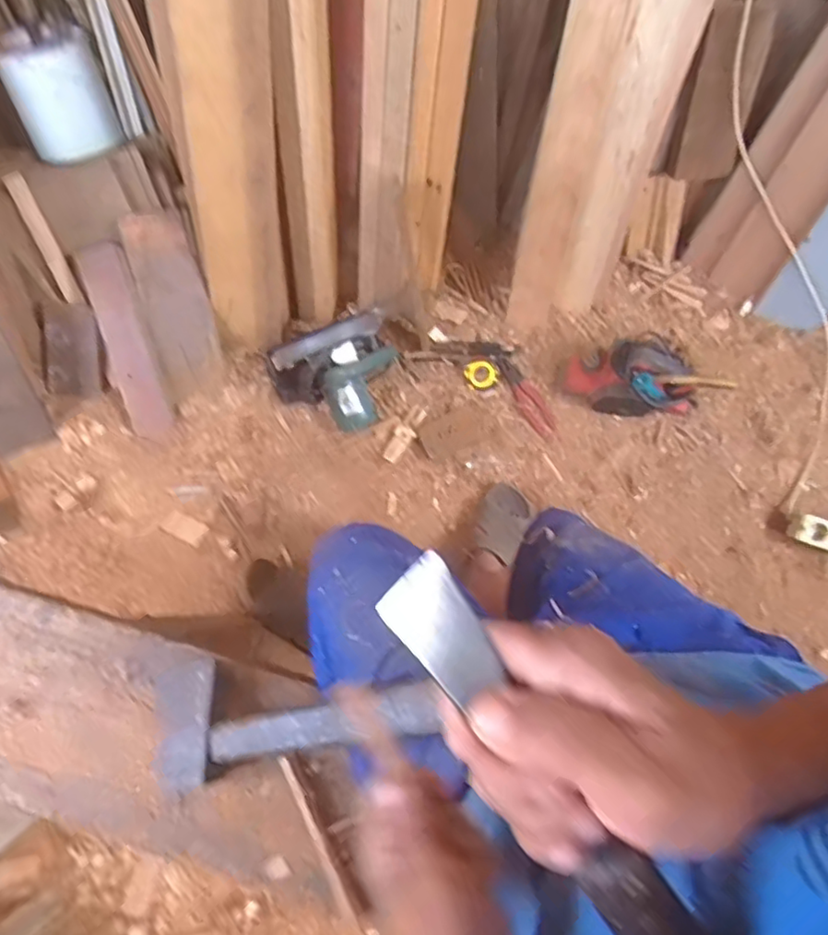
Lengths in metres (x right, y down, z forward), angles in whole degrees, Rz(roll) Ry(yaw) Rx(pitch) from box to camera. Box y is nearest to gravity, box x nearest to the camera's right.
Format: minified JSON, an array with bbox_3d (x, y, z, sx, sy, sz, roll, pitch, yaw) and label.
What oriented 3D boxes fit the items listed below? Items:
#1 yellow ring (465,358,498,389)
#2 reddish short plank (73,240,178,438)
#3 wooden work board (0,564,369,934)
[{"bbox_3d":[0.146,-0.202,1.368,0.065,0.020,0.065,-1,94,-8],"label":"yellow ring"},{"bbox_3d":[-0.572,-0.245,1.263,0.096,0.033,0.370,-13,109,-6],"label":"reddish short plank"},{"bbox_3d":[-0.373,0.224,0.623,0.658,0.033,0.195,14,74,5],"label":"wooden work board"}]

